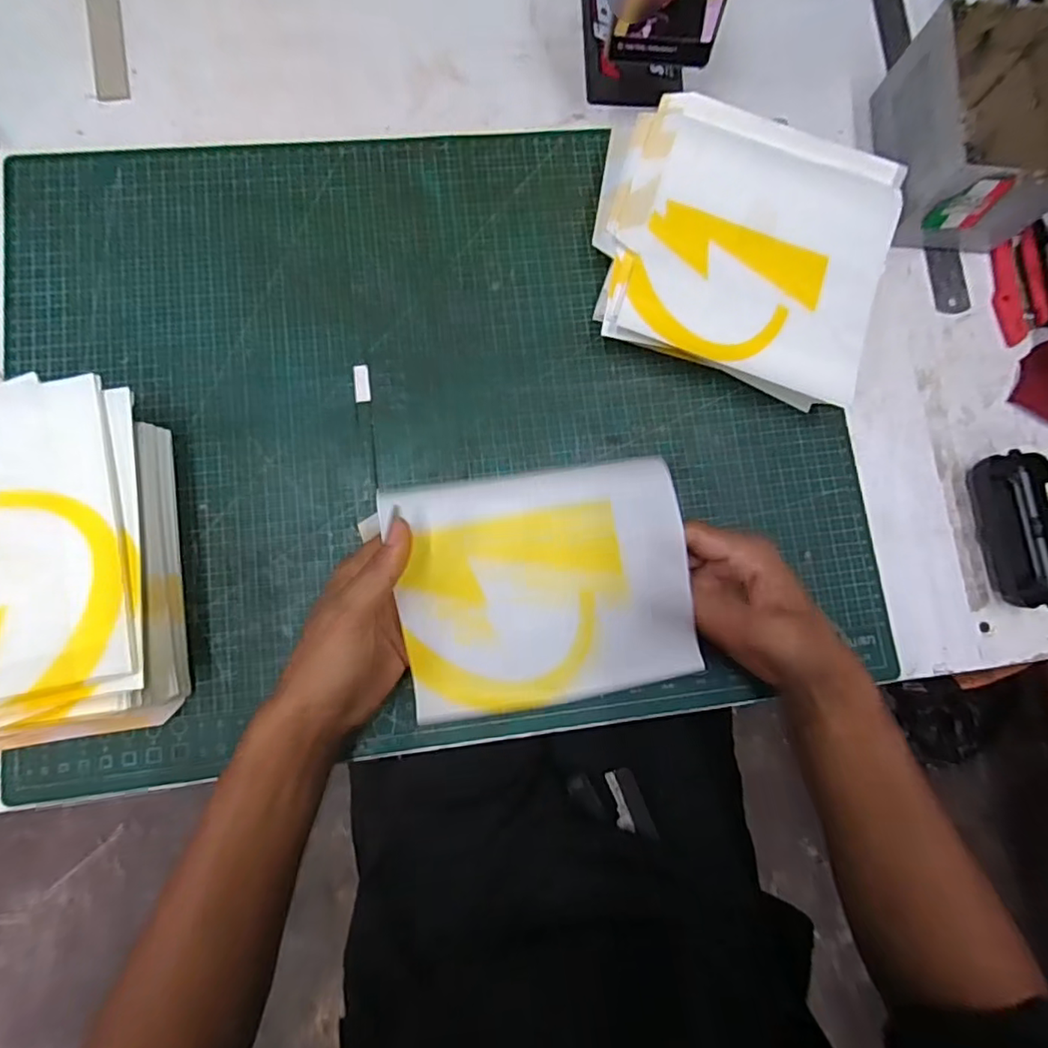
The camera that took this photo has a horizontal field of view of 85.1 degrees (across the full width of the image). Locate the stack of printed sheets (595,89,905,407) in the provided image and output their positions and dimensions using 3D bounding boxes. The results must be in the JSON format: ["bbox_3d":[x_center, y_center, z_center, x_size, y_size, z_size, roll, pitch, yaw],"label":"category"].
[{"bbox_3d":[0.163,-0.216,0.435,0.222,0.038,0.232,18,81,-3],"label":"stack of printed sheets"}]

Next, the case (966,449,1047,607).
[{"bbox_3d":[0.368,0.004,0.423,0.052,0.030,0.108,-9,83,-7],"label":"case"}]

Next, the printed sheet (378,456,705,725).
[{"bbox_3d":[0.012,0.038,0.345,0.168,0.035,0.137,-9,83,-7],"label":"printed sheet"}]

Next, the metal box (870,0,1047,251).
[{"bbox_3d":[0.348,-0.306,0.443,0.111,0.082,0.157,1,82,-6],"label":"metal box"}]

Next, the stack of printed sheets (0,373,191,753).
[{"bbox_3d":[-0.295,0.028,0.343,0.154,0.073,0.207,-9,83,-7],"label":"stack of printed sheets"}]

